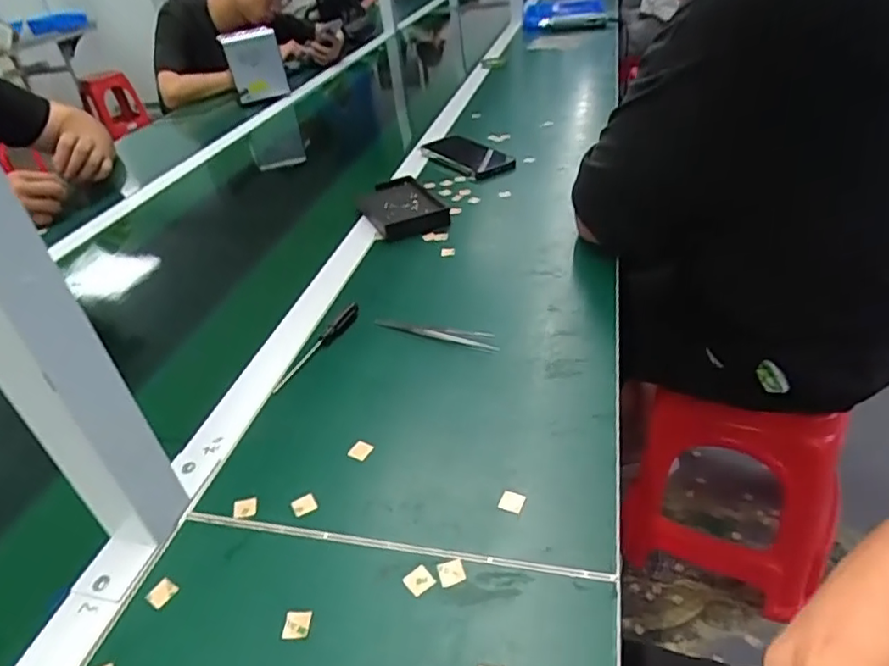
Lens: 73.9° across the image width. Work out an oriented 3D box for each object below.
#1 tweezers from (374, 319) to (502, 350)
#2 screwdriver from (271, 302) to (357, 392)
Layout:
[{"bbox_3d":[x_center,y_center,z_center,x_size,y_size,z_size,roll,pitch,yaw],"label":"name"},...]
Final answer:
[{"bbox_3d":[-0.010,-0.002,0.572,0.130,0.015,0.013,12,39,25],"label":"tweezers"},{"bbox_3d":[-0.123,0.011,0.565,0.010,0.016,0.128,13,39,25],"label":"screwdriver"}]

